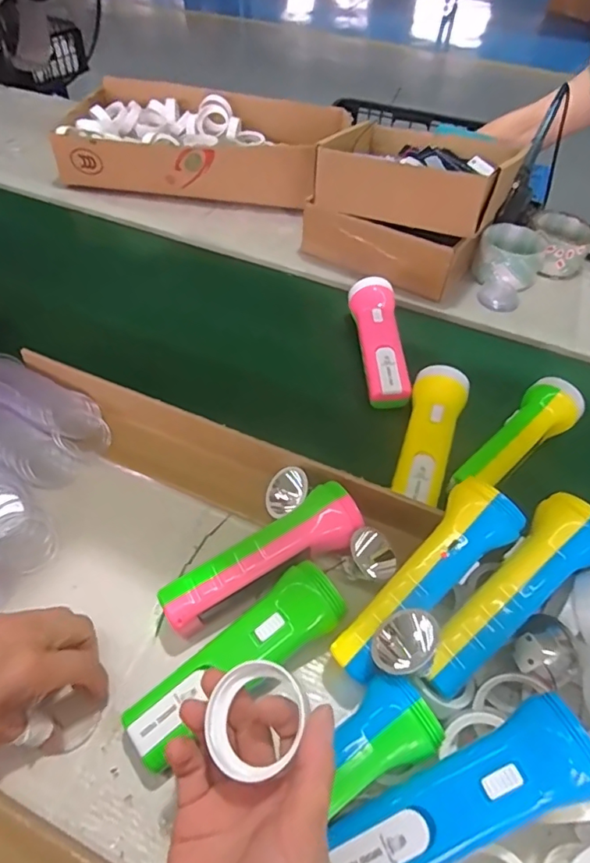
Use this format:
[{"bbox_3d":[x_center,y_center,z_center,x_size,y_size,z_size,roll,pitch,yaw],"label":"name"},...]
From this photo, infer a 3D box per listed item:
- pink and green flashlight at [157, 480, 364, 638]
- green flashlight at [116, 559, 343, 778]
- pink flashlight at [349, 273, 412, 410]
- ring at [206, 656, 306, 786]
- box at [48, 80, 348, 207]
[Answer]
[{"bbox_3d":[-0.024,0.099,0.393,0.156,0.057,0.042,-25,57,-20],"label":"pink and green flashlight"},{"bbox_3d":[-0.038,0.157,0.354,0.157,0.043,0.045,-31,59,-23],"label":"green flashlight"},{"bbox_3d":[0.092,-0.099,0.569,0.047,0.049,0.162,-2,52,-4],"label":"pink flashlight"},{"bbox_3d":[-0.022,0.145,0.268,0.050,0.015,0.050,-4,60,6],"label":"ring"},{"bbox_3d":[-0.157,-0.453,0.807,0.366,0.072,0.217,6,52,3],"label":"box"}]

